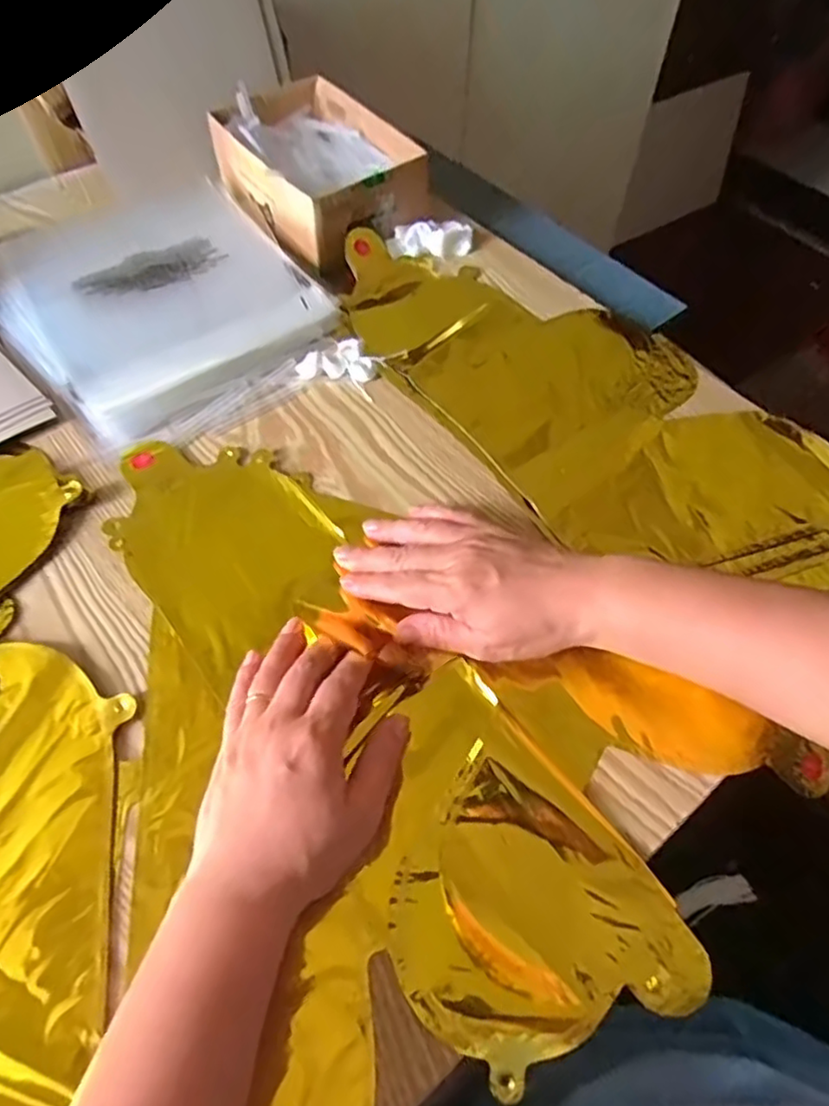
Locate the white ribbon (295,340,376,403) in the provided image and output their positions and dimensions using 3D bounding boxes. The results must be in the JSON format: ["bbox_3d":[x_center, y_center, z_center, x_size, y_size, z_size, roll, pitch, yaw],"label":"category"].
[{"bbox_3d":[-0.057,-0.149,0.522,0.060,0.016,0.040,18,59,11],"label":"white ribbon"}]

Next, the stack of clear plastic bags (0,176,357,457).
[{"bbox_3d":[-0.223,-0.221,0.565,0.228,0.023,0.309,-34,63,-20],"label":"stack of clear plastic bags"}]

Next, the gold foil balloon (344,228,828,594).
[{"bbox_3d":[0.129,-0.122,0.506,0.198,0.010,0.455,-33,63,-20],"label":"gold foil balloon"}]

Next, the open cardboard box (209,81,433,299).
[{"bbox_3d":[-0.090,-0.353,0.617,0.138,0.069,0.215,-33,63,-20],"label":"open cardboard box"}]

